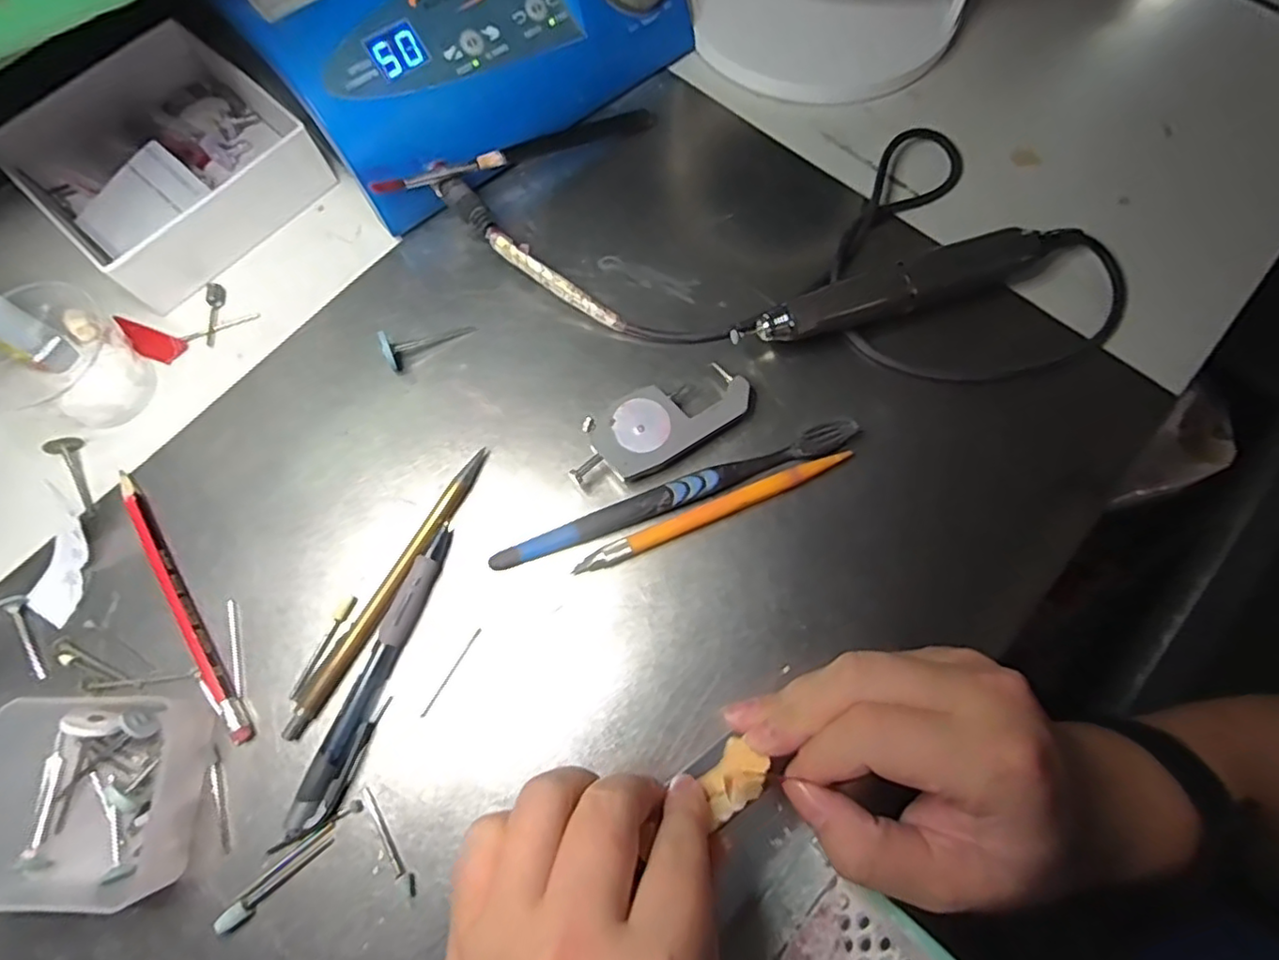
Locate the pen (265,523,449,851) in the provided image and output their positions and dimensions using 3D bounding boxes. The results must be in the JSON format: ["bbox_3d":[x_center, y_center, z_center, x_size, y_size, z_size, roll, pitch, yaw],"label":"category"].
[{"bbox_3d":[-0.114,0.085,0.275,0.016,0.011,0.134,20,73,7],"label":"pen"}]

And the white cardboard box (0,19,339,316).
[{"bbox_3d":[-0.262,-0.179,0.356,0.129,0.035,0.134,42,77,13],"label":"white cardboard box"}]

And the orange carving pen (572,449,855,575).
[{"bbox_3d":[0.035,0.014,0.296,0.137,0.005,0.009,-23,73,-7],"label":"orange carving pen"}]

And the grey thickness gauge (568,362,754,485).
[{"bbox_3d":[0.010,-0.026,0.306,0.094,0.014,0.034,-26,73,-8],"label":"grey thickness gauge"}]

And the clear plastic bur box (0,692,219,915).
[{"bbox_3d":[-0.259,0.127,0.252,0.153,0.030,0.076,-1,71,0],"label":"clear plastic bur box"}]

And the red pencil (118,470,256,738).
[{"bbox_3d":[-0.211,0.055,0.290,0.008,0.007,0.146,-34,74,-10],"label":"red pencil"}]

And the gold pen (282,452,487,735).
[{"bbox_3d":[-0.112,0.047,0.288,0.012,0.008,0.144,28,74,10],"label":"gold pen"}]

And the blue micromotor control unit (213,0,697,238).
[{"bbox_3d":[-0.098,-0.266,0.356,0.224,0.081,0.172,-36,75,-11],"label":"blue micromotor control unit"}]

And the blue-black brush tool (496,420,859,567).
[{"bbox_3d":[0.018,0.006,0.296,0.177,0.011,0.013,-19,72,-6],"label":"blue-black brush tool"}]

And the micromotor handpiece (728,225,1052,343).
[{"bbox_3d":[0.127,-0.095,0.322,0.166,0.023,0.030,-20,72,-6],"label":"micromotor handpiece"}]

